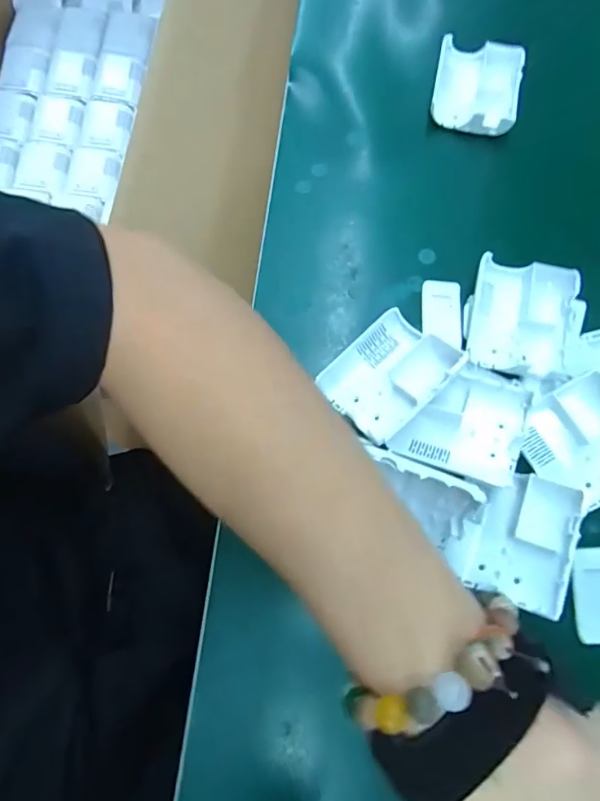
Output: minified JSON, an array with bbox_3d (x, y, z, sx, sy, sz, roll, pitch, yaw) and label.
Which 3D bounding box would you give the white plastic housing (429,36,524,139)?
[{"bbox_3d":[0.147,-0.263,0.386,0.069,0.016,0.080,12,74,3],"label":"white plastic housing"}]

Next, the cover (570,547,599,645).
[{"bbox_3d":[0.185,0.122,0.289,0.032,0.006,0.055,4,74,1],"label":"cover"}]

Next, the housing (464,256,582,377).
[{"bbox_3d":[0.154,-0.058,0.326,0.063,0.027,0.078,12,74,3],"label":"housing"}]

